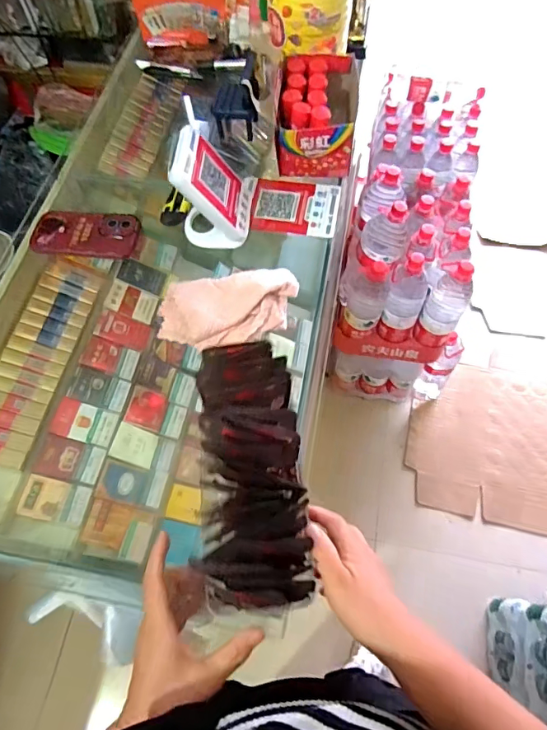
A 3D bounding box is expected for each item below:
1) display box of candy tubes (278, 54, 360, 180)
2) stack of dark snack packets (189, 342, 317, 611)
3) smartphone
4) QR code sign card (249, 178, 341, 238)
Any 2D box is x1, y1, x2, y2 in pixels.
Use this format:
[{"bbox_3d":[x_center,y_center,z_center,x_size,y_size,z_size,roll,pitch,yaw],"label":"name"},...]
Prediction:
[{"bbox_3d":[0.070,-0.417,0.771,0.138,0.102,0.194,3,64,4],"label":"display box of candy tubes"},{"bbox_3d":[-0.025,0.102,0.481,0.104,0.071,0.262,-7,64,-1],"label":"stack of dark snack packets"},{"bbox_3d":[-0.296,-0.206,0.733,0.166,0.017,0.077,6,75,3],"label":"smartphone"},{"bbox_3d":[0.035,-0.255,0.757,0.136,0.010,0.109,7,64,6],"label":"QR code sign card"}]

